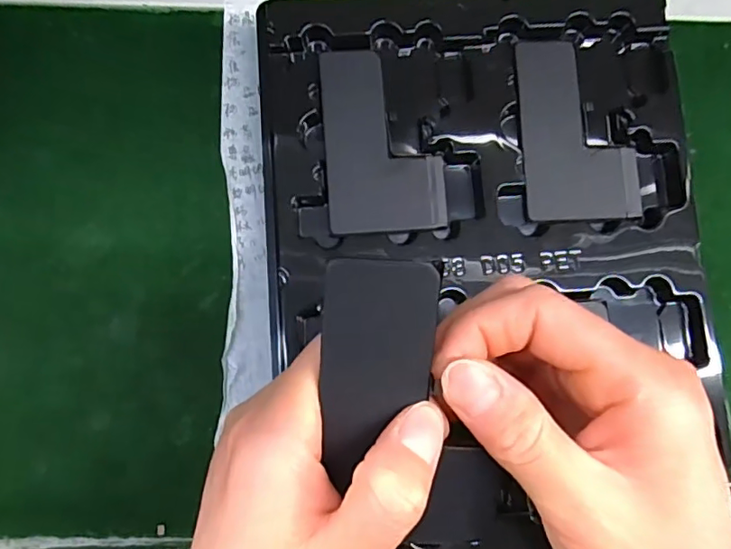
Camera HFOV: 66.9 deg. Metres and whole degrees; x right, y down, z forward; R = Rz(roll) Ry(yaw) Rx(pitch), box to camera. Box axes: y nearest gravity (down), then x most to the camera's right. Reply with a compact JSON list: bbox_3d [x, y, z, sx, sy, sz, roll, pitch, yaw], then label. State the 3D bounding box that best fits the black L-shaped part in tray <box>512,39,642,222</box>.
[{"bbox_3d":[0.108,-0.076,0.285,0.056,0.004,0.096,-4,84,-2],"label":"black L-shaped part in tray"}]

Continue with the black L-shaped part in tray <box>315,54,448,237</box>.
[{"bbox_3d":[0.008,-0.068,0.280,0.058,0.004,0.093,-4,84,-2],"label":"black L-shaped part in tray"}]

